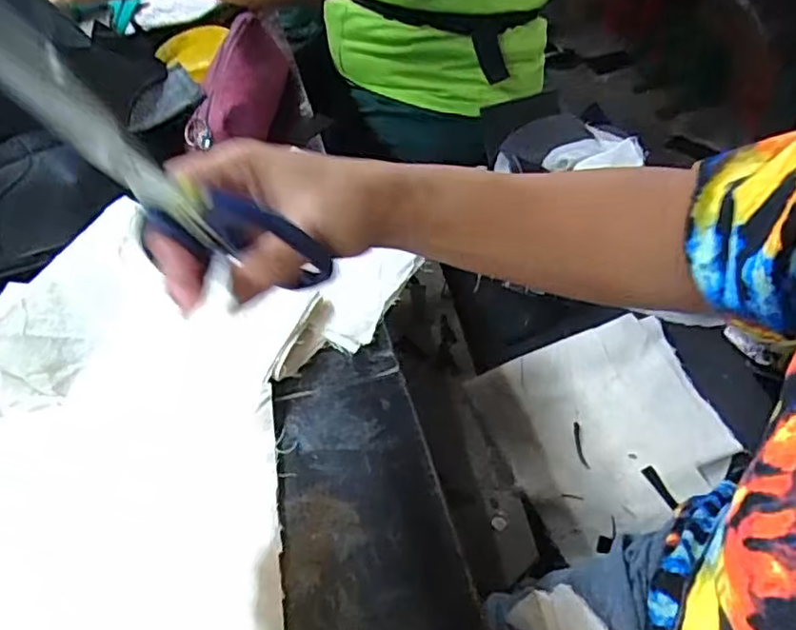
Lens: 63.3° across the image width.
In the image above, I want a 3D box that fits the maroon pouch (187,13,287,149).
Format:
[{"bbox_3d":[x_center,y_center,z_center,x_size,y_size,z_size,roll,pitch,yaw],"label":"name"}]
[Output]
[{"bbox_3d":[-0.151,-0.233,0.631,0.066,0.048,0.219,-2,50,4],"label":"maroon pouch"}]

